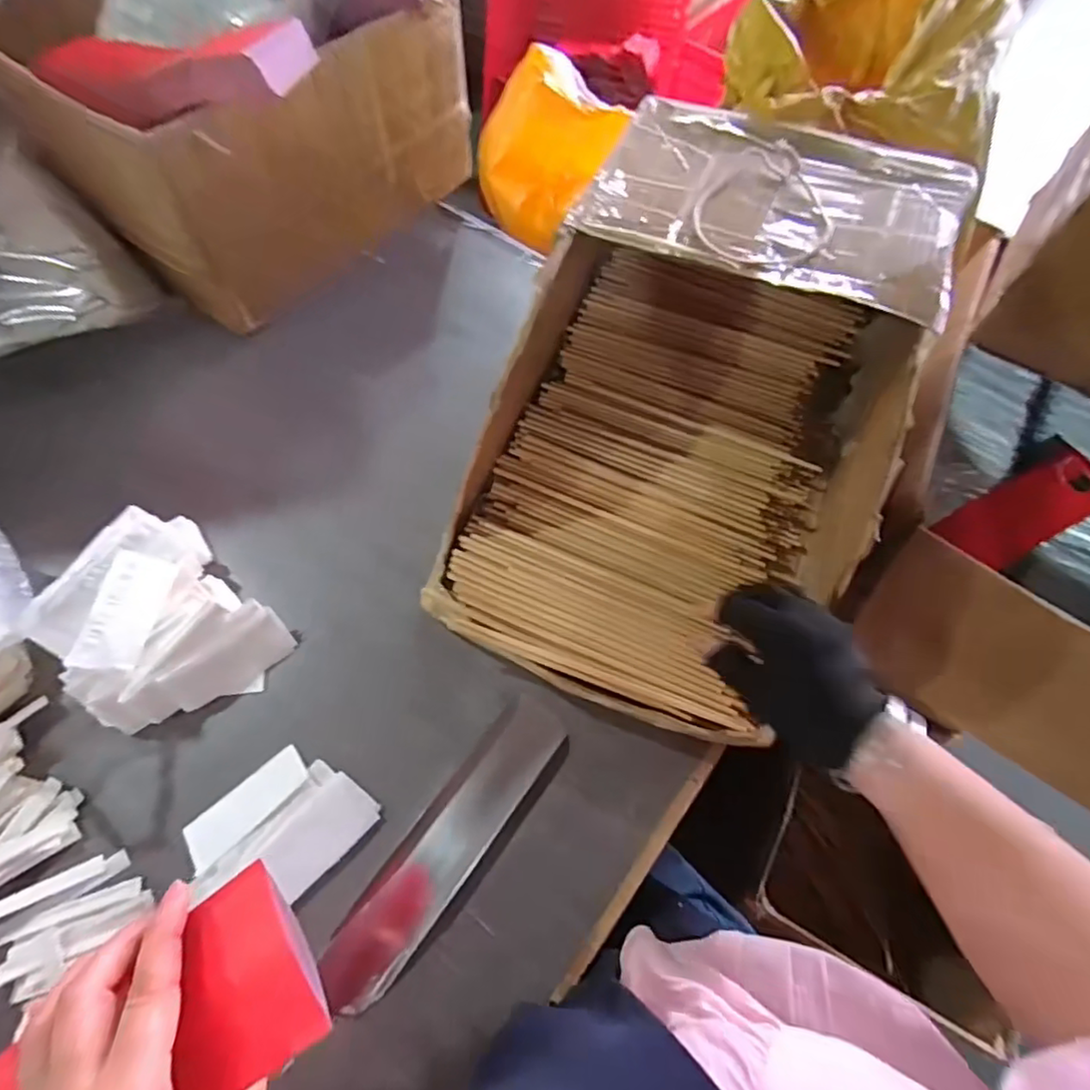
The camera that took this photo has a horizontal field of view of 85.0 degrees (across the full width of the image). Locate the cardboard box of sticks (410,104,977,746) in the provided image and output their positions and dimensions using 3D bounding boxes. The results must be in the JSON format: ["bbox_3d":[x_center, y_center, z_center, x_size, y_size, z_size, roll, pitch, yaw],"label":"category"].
[{"bbox_3d":[0.130,-0.120,0.504,0.303,0.206,0.484,22,65,7],"label":"cardboard box of sticks"}]

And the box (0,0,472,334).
[{"bbox_3d":[-0.336,-0.493,0.657,0.342,0.237,0.399,31,67,11],"label":"box"}]

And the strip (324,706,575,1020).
[{"bbox_3d":[-0.070,0.227,0.456,0.050,0.011,0.240,35,68,13],"label":"strip"}]

